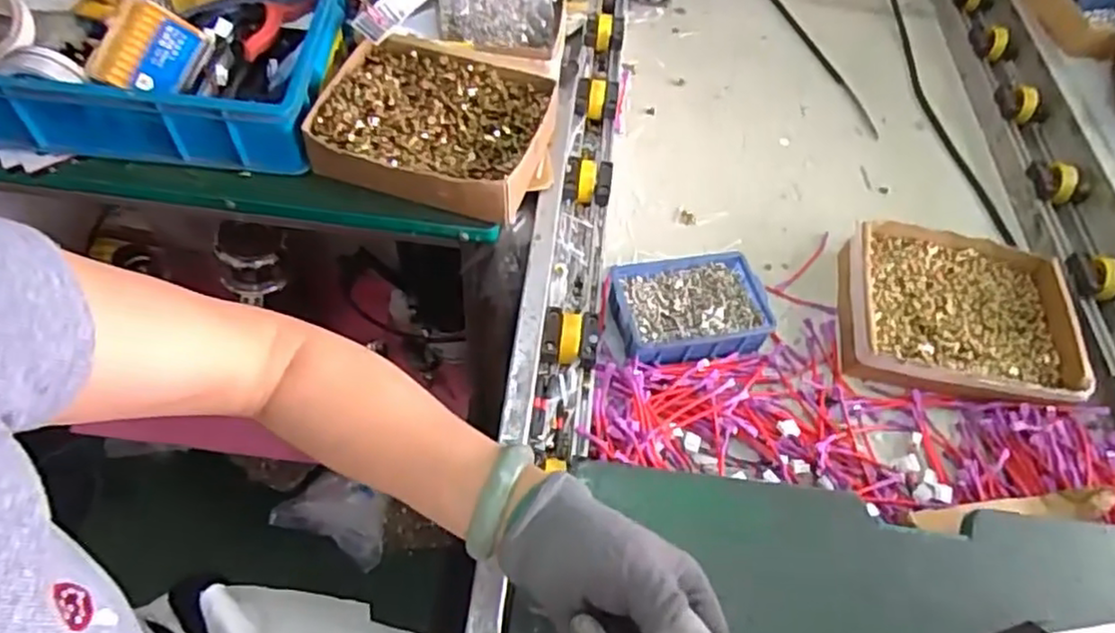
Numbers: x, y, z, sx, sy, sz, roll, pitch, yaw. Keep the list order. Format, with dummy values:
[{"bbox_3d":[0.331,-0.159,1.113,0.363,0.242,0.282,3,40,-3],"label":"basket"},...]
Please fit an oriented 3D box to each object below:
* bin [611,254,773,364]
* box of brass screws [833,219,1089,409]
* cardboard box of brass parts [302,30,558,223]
[{"bbox_3d":[0.131,-0.002,0.691,0.152,0.052,0.106,-7,55,-10],"label":"bin"},{"bbox_3d":[0.415,-0.004,0.711,0.232,0.043,0.207,12,54,3],"label":"box of brass screws"},{"bbox_3d":[-0.119,-0.196,0.693,0.210,0.057,0.192,14,54,5],"label":"cardboard box of brass parts"}]

